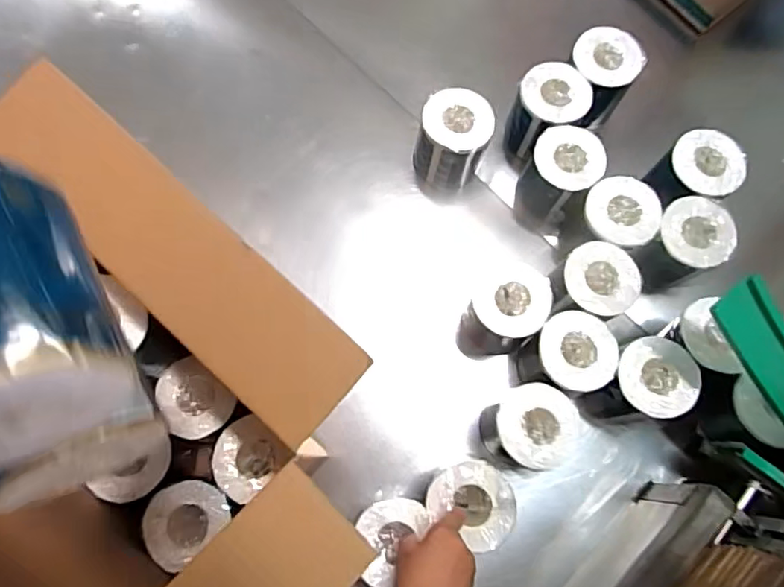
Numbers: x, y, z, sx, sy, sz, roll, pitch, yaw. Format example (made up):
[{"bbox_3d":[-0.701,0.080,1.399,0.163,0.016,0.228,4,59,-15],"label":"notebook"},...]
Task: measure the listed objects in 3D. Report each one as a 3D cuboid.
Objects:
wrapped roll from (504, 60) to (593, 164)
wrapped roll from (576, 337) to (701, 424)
[{"bbox_3d":[0.215,-0.252,0.810,0.092,0.112,0.100,0,75,-1],"label":"wrapped roll"},{"bbox_3d":[0.302,0.112,0.716,0.098,0.132,0.103,38,78,9],"label":"wrapped roll"}]

